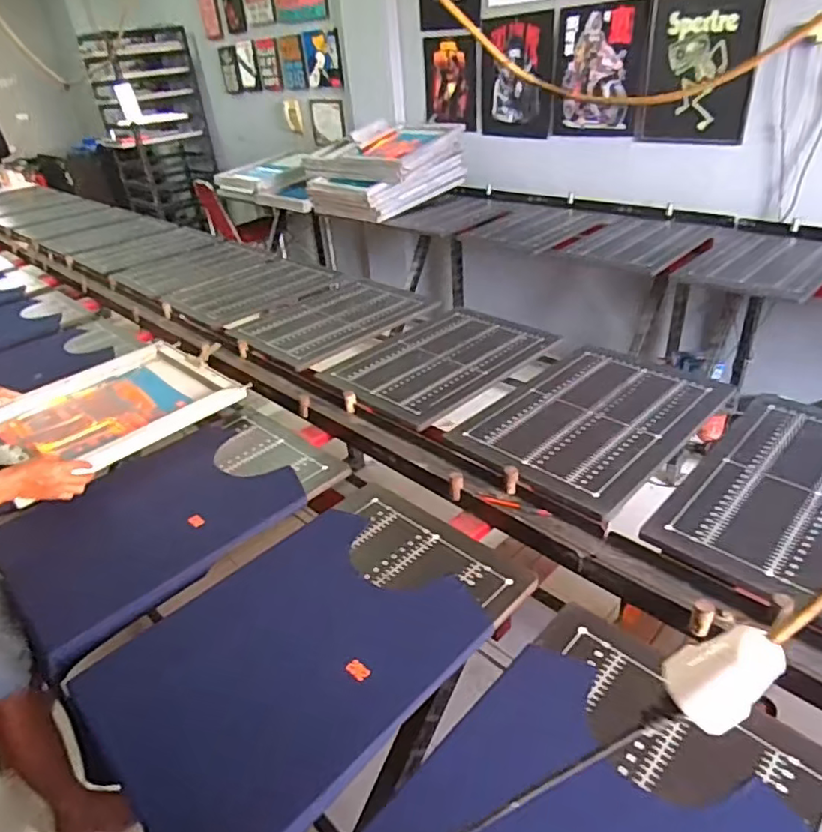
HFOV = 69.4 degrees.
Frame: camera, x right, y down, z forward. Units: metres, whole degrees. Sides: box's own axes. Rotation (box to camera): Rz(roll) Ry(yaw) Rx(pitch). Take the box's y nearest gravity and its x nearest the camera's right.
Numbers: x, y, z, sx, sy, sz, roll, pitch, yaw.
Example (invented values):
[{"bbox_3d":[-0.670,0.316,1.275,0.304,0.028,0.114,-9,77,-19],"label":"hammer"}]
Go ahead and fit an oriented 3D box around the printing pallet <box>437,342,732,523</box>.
[{"bbox_3d":[0.406,-0.011,1.373,0.431,0.019,0.598,24,41,39],"label":"printing pallet"}]

